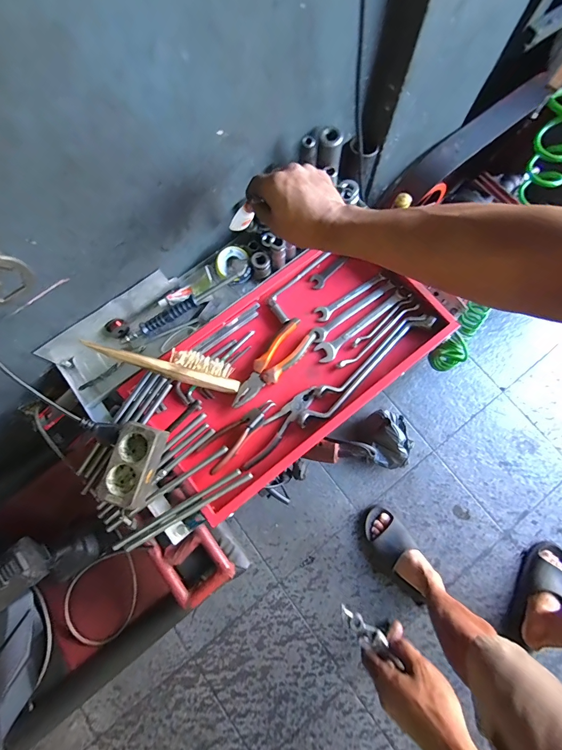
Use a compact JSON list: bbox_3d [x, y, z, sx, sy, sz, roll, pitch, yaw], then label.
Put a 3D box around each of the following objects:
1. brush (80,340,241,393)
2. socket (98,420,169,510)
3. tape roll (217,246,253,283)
[{"bbox_3d":[-0.166,-0.017,0.508,0.214,0.023,0.051,13,75,-26],"label":"brush"},{"bbox_3d":[-0.202,0.123,0.476,0.057,0.055,0.106,17,77,4],"label":"socket"},{"bbox_3d":[-0.080,-0.186,0.559,0.054,0.026,0.060,-17,77,-4],"label":"tape roll"}]

